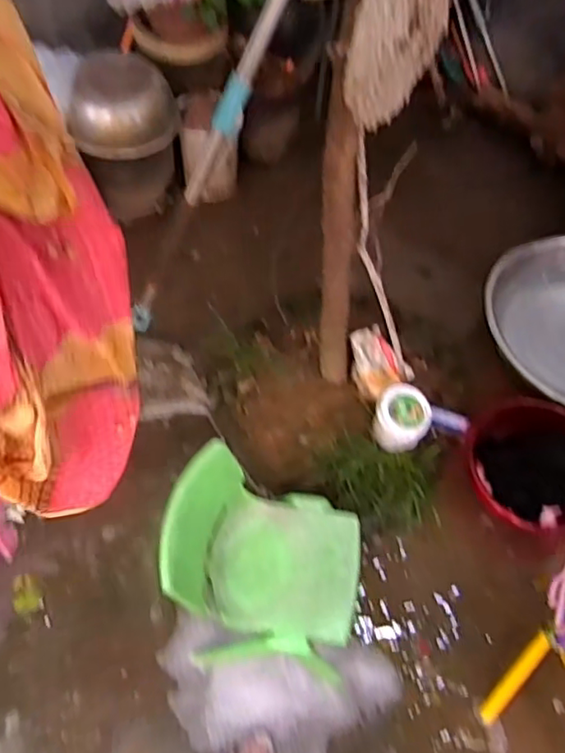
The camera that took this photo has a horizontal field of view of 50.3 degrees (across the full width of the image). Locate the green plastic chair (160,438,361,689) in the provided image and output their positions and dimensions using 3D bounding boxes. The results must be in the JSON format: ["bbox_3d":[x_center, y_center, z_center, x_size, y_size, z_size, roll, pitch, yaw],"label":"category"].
[{"bbox_3d":[-0.017,0.380,1.214,0.384,0.470,0.290,6,56,2],"label":"green plastic chair"}]

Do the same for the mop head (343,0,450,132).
[{"bbox_3d":[0.167,-0.489,0.868,0.057,0.226,0.177,38,63,22],"label":"mop head"}]

